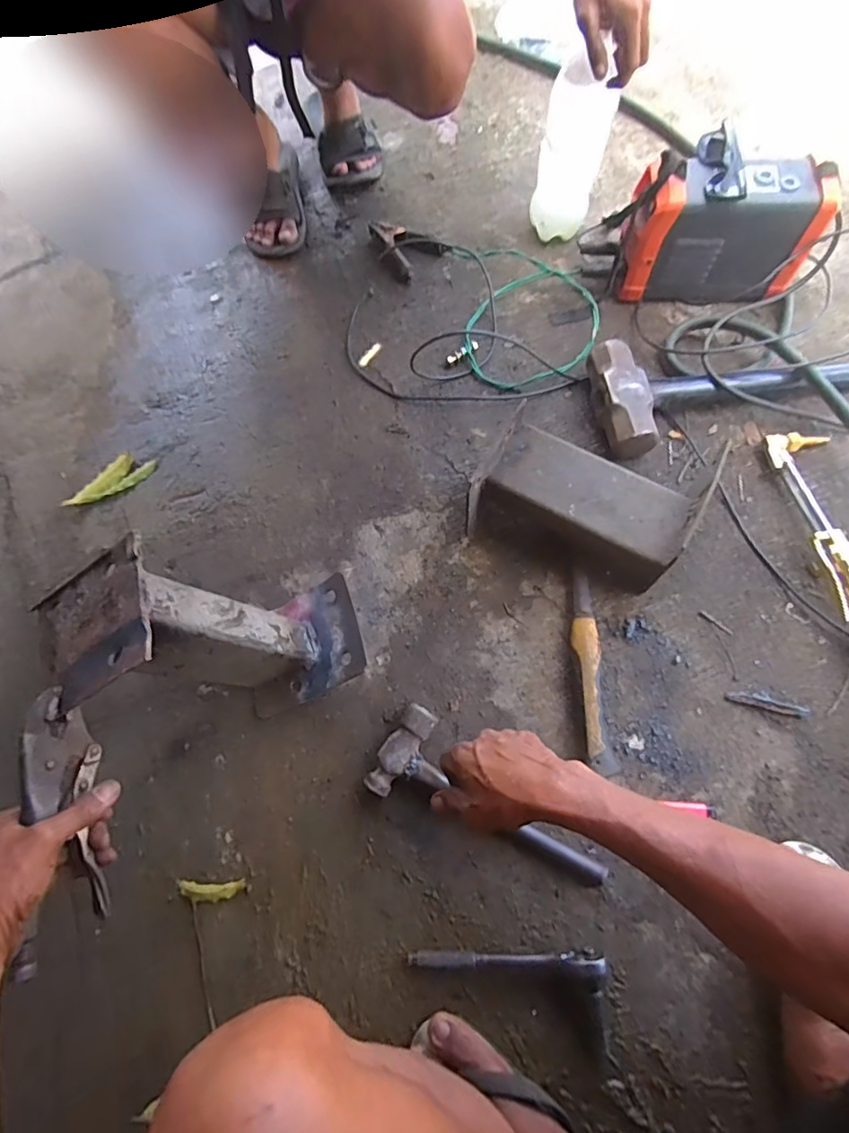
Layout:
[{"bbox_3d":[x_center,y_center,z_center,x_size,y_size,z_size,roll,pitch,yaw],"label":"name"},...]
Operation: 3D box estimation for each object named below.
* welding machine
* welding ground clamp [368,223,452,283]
[{"bbox_3d":[0.429,-0.494,0.780,0.252,0.177,0.118,10,70,8],"label":"welding machine"},{"bbox_3d":[-0.042,-0.537,0.905,0.139,0.034,0.095,26,73,14],"label":"welding ground clamp"}]

